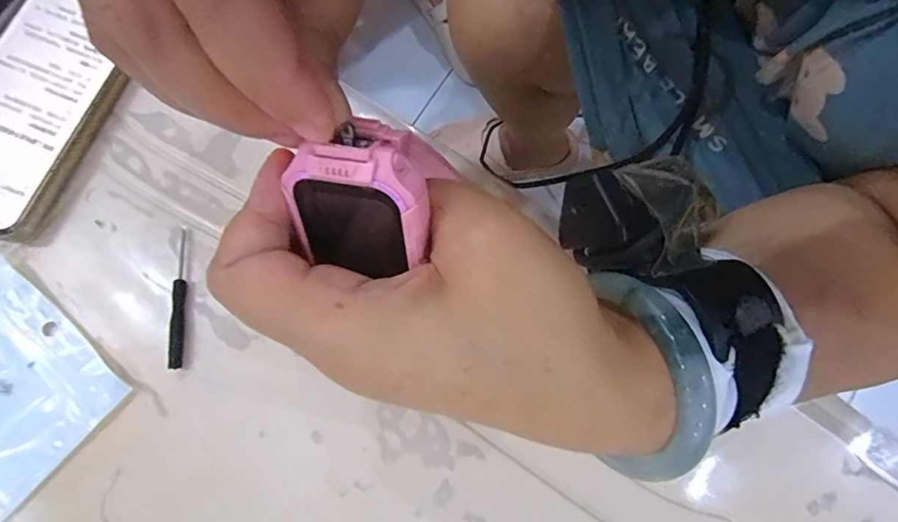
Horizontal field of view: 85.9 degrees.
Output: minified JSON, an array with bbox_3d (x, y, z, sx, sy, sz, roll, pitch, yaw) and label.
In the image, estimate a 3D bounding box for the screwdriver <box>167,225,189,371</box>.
[{"bbox_3d":[-0.141,0.018,0.251,0.008,0.005,0.075,-5,80,-1],"label":"screwdriver"}]

